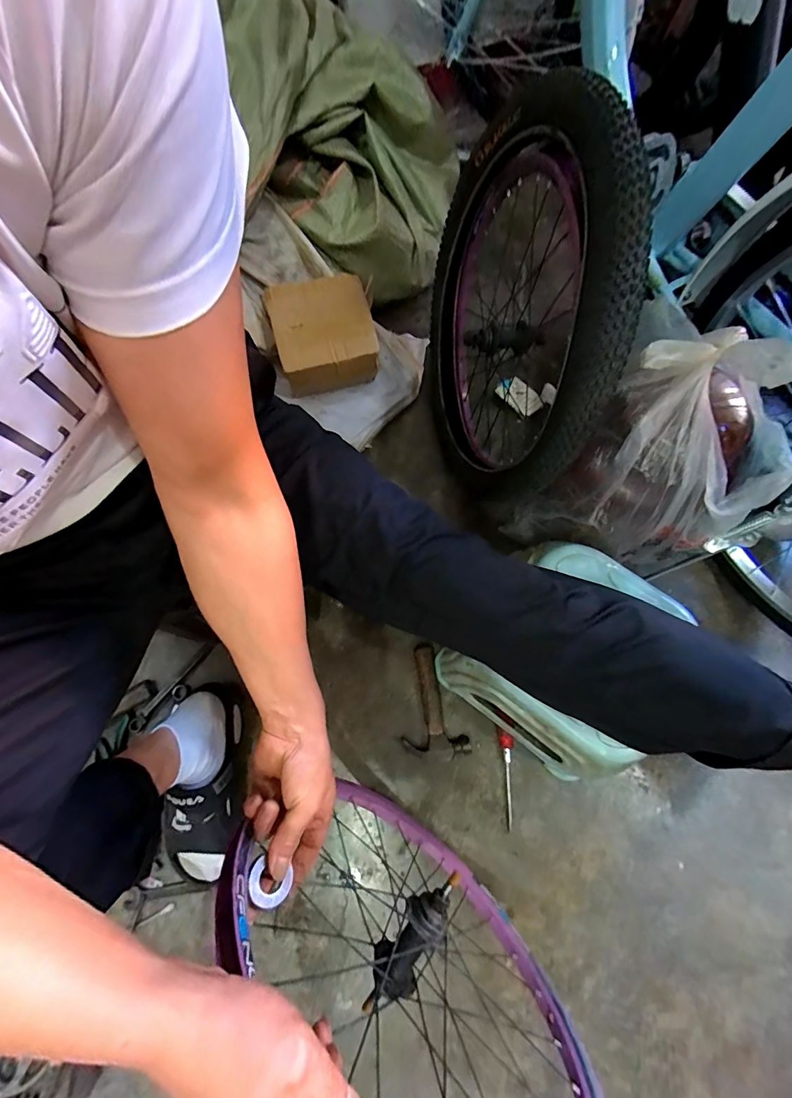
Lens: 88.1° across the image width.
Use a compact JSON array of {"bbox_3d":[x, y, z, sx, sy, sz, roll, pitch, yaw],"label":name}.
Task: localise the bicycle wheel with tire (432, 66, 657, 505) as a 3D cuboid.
[{"bbox_3d":[0.156,-0.321,0.606,0.065,0.498,0.497,-7,100,-13],"label":"bicycle wheel with tire"}]

